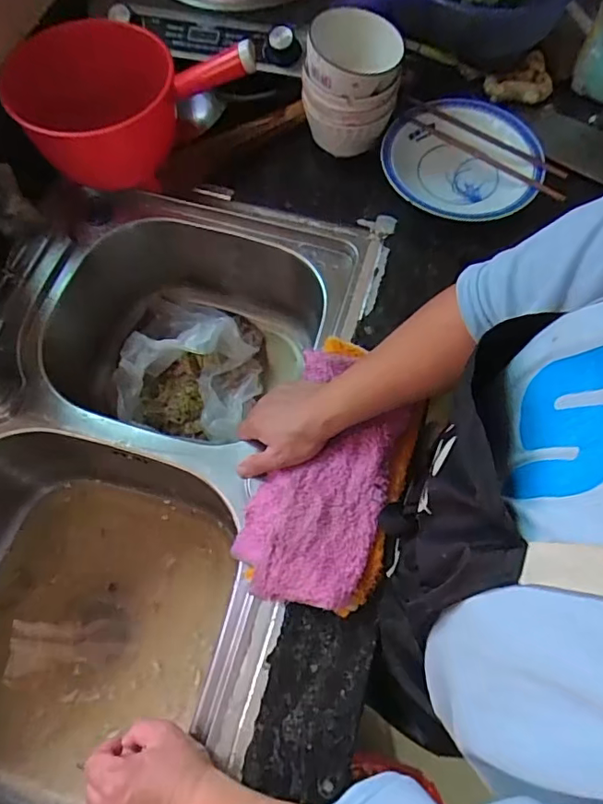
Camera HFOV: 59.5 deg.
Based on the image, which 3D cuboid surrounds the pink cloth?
[{"bbox_3d":[0.037,0.063,0.530,0.142,0.045,0.273,19,68,8],"label":"pink cloth"}]

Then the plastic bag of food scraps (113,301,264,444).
[{"bbox_3d":[-0.152,-0.062,0.729,0.179,0.091,0.220,4,67,2],"label":"plastic bag of food scraps"}]

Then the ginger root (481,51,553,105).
[{"bbox_3d":[0.306,-0.445,0.740,0.093,0.050,0.046,-24,69,-10],"label":"ginger root"}]

